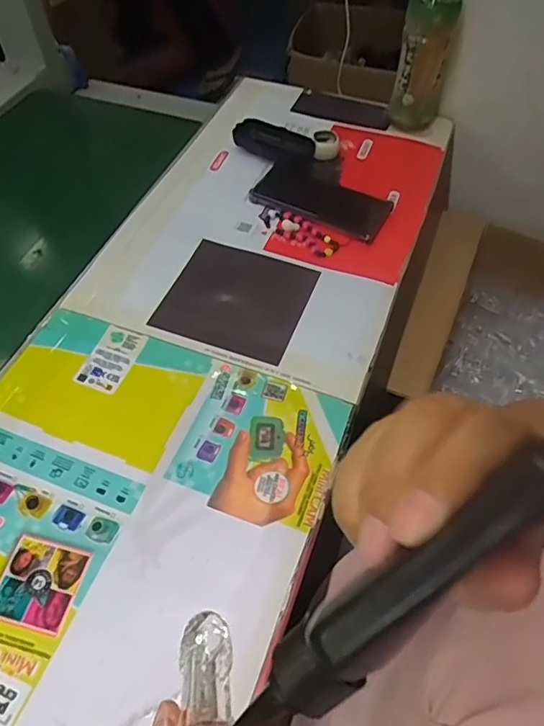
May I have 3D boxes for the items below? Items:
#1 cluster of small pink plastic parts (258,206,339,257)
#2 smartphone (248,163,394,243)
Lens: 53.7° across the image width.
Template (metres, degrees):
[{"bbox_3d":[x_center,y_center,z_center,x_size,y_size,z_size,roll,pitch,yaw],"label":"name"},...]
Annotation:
[{"bbox_3d":[0.027,-0.155,0.628,0.106,0.008,0.035,34,61,21],"label":"cluster of small pink plastic parts"},{"bbox_3d":[0.059,-0.199,0.657,0.160,0.012,0.084,23,58,15],"label":"smartphone"}]

